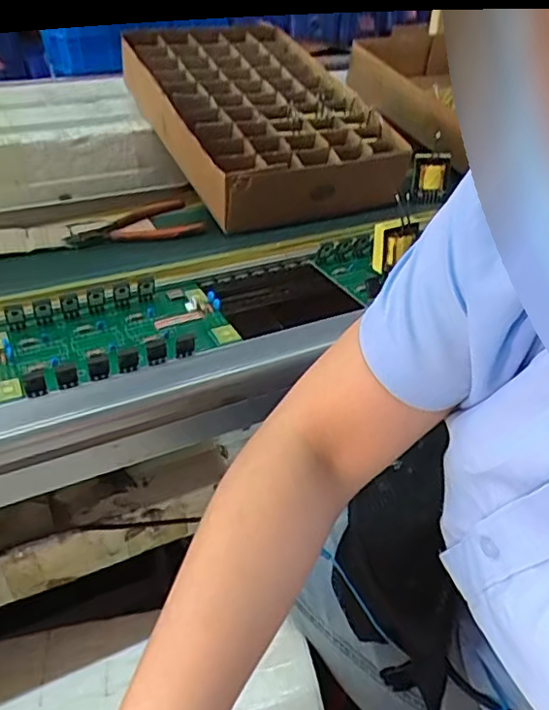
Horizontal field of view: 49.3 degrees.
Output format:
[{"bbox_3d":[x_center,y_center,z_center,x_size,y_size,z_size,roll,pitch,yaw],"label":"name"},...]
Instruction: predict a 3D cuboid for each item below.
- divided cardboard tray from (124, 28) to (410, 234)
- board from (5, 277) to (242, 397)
[{"bbox_3d":[-0.027,-0.314,0.794,0.256,0.081,0.373,-17,53,-23],"label":"divided cardboard tray"},{"bbox_3d":[-0.129,-0.026,0.508,0.174,0.029,0.133,-16,38,-22],"label":"board"}]

